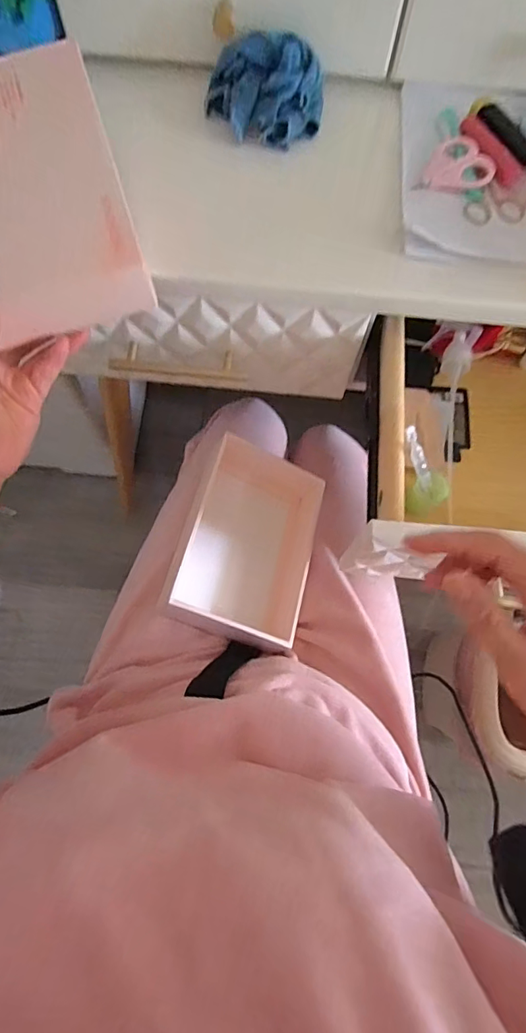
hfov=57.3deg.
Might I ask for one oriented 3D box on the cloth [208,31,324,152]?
[{"bbox_3d":[0.002,-0.376,0.423,0.102,0.045,0.077,8,72,1],"label":"cloth"}]

